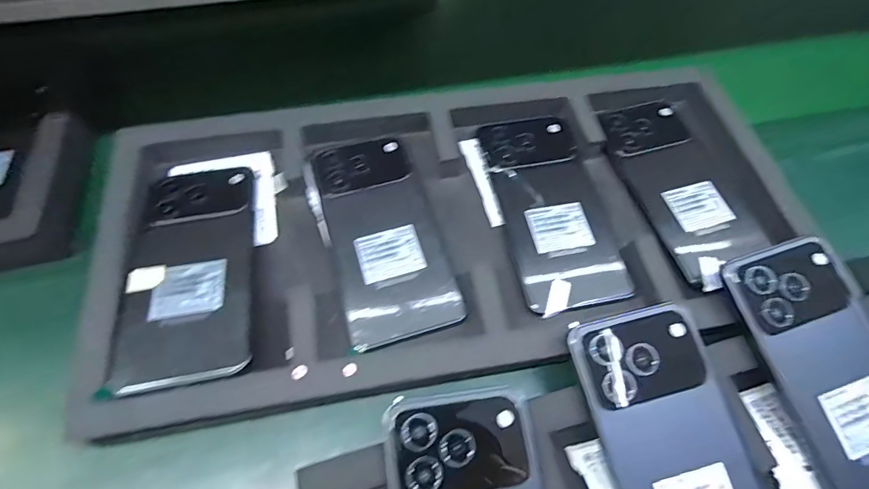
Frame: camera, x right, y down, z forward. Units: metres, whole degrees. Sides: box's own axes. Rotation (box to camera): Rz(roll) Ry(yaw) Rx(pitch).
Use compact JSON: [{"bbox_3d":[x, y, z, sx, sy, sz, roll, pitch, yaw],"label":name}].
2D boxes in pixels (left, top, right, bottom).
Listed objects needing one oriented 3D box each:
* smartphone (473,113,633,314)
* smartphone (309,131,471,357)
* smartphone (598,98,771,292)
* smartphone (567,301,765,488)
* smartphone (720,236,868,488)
[{"bbox_3d":[0.086,-0.030,0.330,0.075,0.013,0.157,-8,61,-7],"label":"smartphone"},{"bbox_3d":[-0.036,-0.010,0.316,0.075,0.013,0.158,-15,62,-10],"label":"smartphone"},{"bbox_3d":[0.186,-0.049,0.343,0.076,0.011,0.165,-10,62,-8],"label":"smartphone"},{"bbox_3d":[0.132,0.117,0.240,0.076,0.007,0.162,-14,75,-9],"label":"smartphone"},{"bbox_3d":[0.237,0.077,0.263,0.080,0.009,0.162,-19,78,-12],"label":"smartphone"}]

